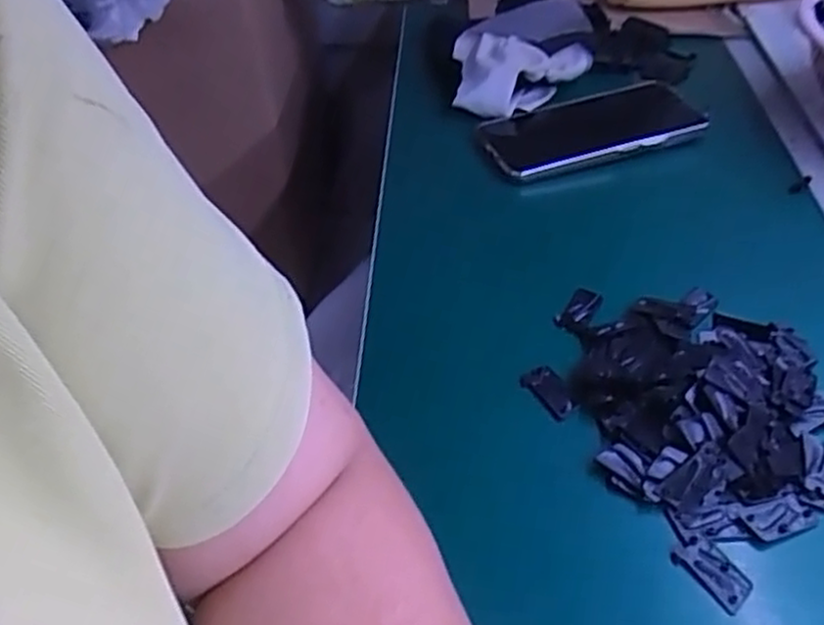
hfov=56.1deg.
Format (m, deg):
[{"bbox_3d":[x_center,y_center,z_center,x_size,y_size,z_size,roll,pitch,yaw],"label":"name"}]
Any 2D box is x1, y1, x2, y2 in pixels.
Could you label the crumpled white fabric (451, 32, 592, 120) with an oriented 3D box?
[{"bbox_3d":[0.090,-0.187,0.628,0.110,0.057,0.063,2,43,3],"label":"crumpled white fabric"}]

